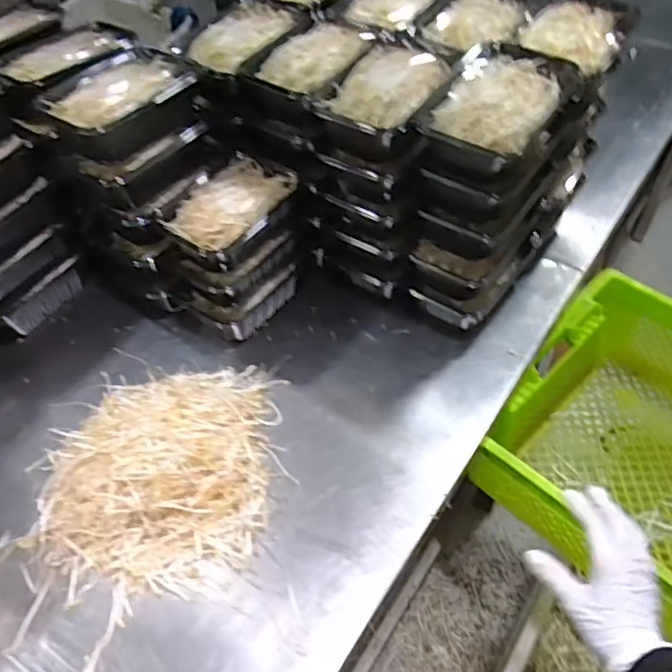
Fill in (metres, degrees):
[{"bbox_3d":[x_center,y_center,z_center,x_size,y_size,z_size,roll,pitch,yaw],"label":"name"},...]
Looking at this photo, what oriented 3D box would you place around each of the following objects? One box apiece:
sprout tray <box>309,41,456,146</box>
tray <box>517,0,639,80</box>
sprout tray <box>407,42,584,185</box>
[{"bbox_3d":[0.059,-0.283,0.683,0.114,0.041,0.158,27,58,25],"label":"sprout tray"},{"bbox_3d":[0.296,-0.376,0.730,0.119,0.034,0.181,22,56,21],"label":"tray"},{"bbox_3d":[0.183,-0.244,0.654,0.125,0.067,0.175,30,59,26],"label":"sprout tray"}]

